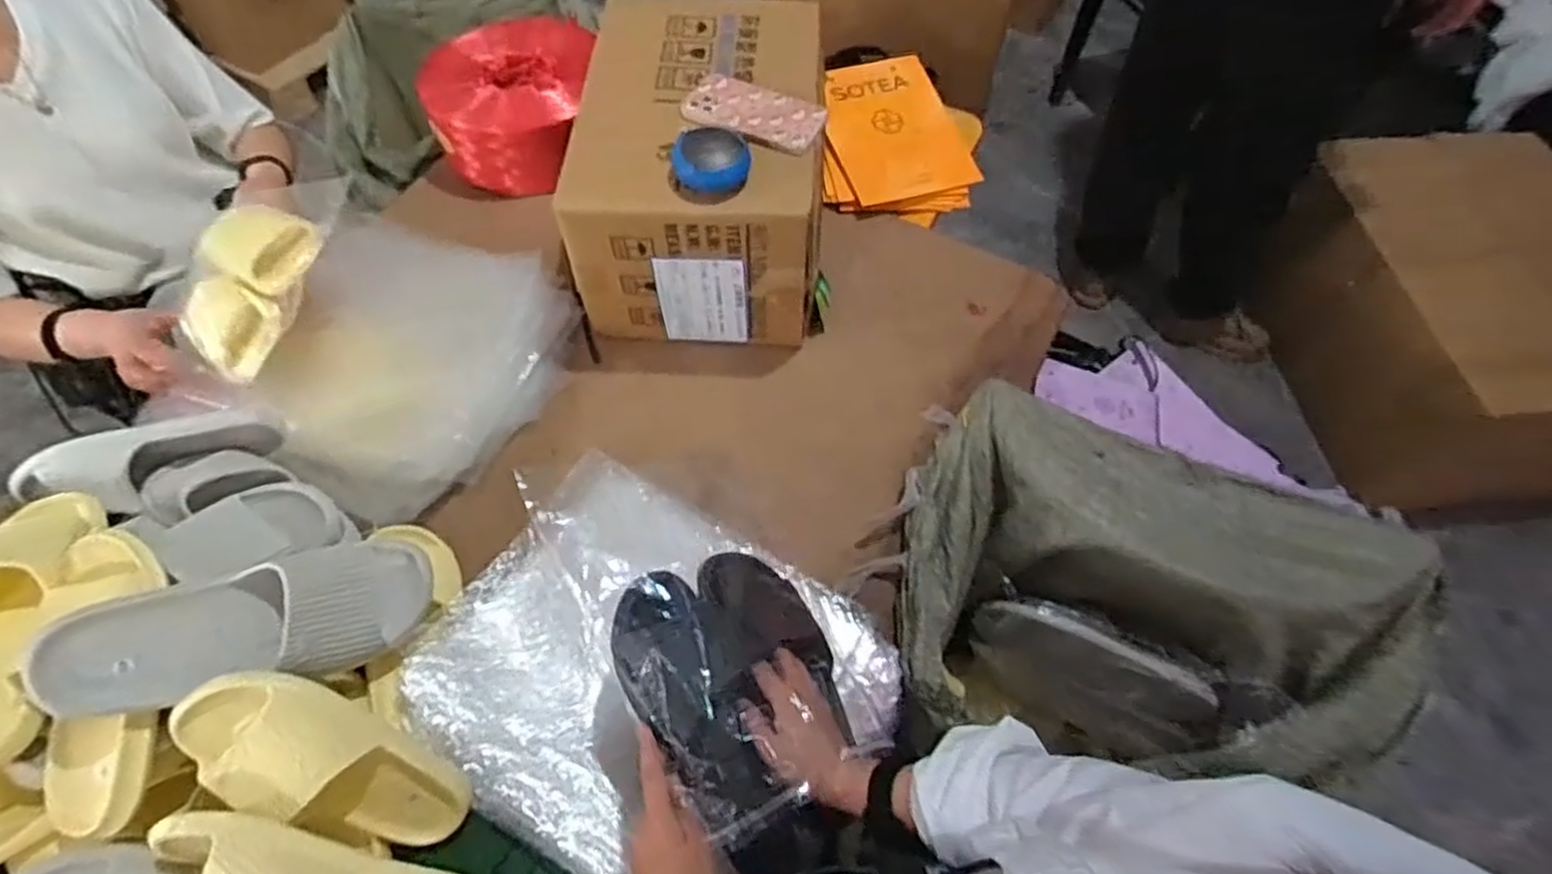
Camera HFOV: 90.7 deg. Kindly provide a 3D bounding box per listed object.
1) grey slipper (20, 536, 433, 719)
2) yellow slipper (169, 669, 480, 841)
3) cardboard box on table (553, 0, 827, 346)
[{"bbox_3d":[-0.453,0.167,0.672,0.295,0.080,0.115,-11,96,-43],"label":"grey slipper"},{"bbox_3d":[-0.382,0.287,0.663,0.247,0.084,0.100,44,57,-27],"label":"yellow slipper"},{"bbox_3d":[-0.091,-0.343,1.003,0.288,0.234,0.355,3,59,0],"label":"cardboard box on table"}]

